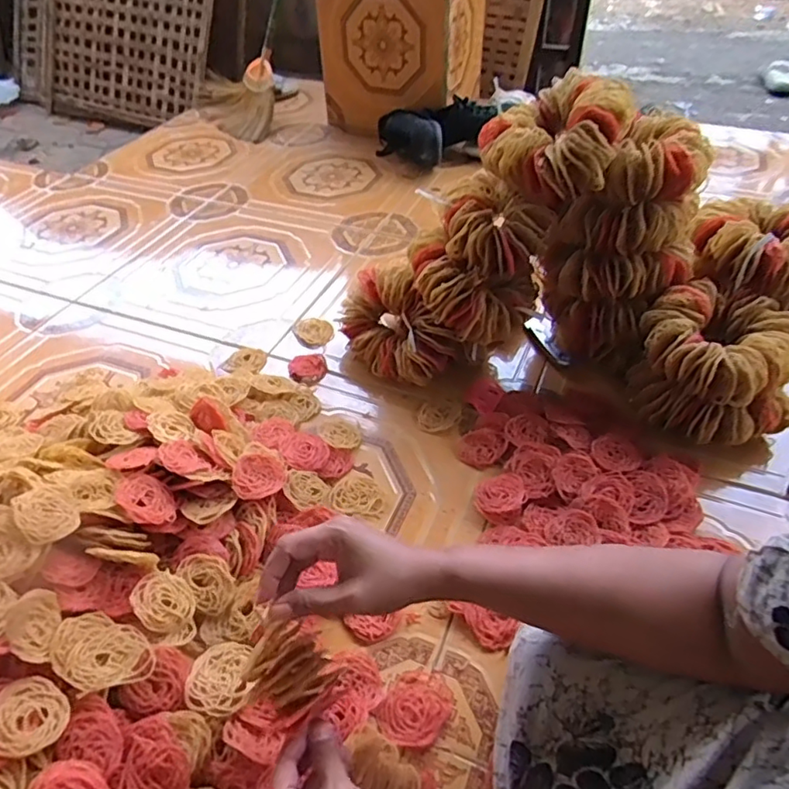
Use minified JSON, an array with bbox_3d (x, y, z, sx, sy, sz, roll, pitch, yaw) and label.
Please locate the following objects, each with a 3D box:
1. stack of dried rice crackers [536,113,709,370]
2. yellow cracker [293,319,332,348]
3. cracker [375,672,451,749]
[{"bbox_3d":[0.296,-0.196,0.769,0.165,0.272,0.168,21,49,22],"label":"stack of dried rice crackers"},{"bbox_3d":[-0.128,-0.102,0.927,0.053,0.014,0.060,-22,48,-19],"label":"yellow cracker"},{"bbox_3d":[0.018,0.285,0.534,0.057,0.008,0.064,23,50,23],"label":"cracker"}]

